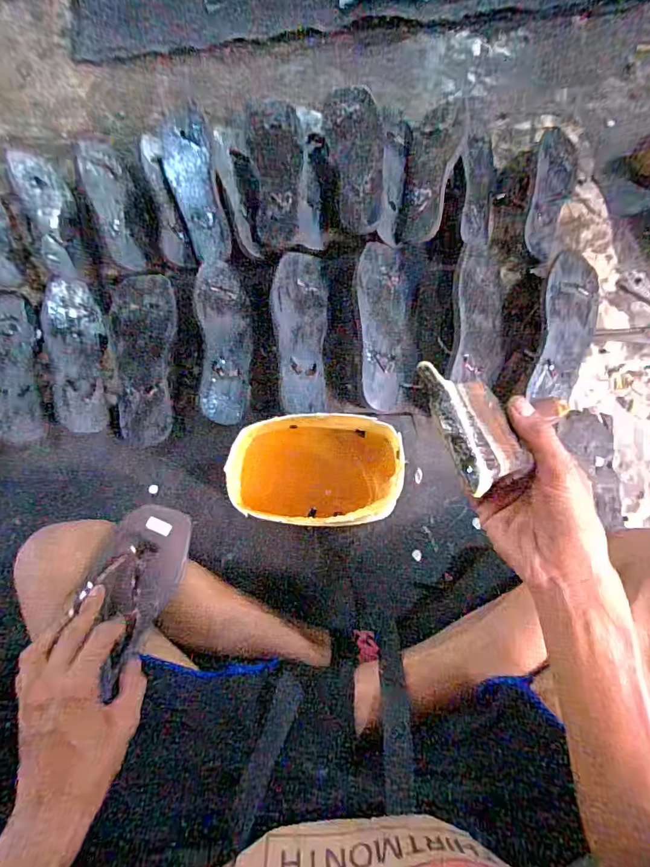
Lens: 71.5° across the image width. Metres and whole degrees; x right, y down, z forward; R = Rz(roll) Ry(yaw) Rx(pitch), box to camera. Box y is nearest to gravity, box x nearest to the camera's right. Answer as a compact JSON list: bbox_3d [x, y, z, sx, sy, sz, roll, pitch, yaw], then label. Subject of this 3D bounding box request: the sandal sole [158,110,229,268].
[{"bbox_3d":[-0.190,-0.361,0.672,0.074,0.034,0.228,-15,87,-4],"label":"sandal sole"}]

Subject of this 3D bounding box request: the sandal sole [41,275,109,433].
[{"bbox_3d":[-0.350,-0.118,0.632,0.071,0.015,0.239,-15,76,-2],"label":"sandal sole"}]

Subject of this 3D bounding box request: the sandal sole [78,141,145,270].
[{"bbox_3d":[-0.330,-0.363,0.700,0.057,0.018,0.255,-22,76,-3],"label":"sandal sole"}]

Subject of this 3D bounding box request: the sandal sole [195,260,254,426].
[{"bbox_3d":[-0.137,-0.131,0.628,0.074,0.014,0.235,0,78,-27],"label":"sandal sole"}]

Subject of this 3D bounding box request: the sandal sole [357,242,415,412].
[{"bbox_3d":[0.081,-0.151,0.628,0.078,0.022,0.242,4,77,-12],"label":"sandal sole"}]

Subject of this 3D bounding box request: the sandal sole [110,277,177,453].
[{"bbox_3d":[-0.253,-0.109,0.642,0.087,0.023,0.252,-8,76,0],"label":"sandal sole"}]

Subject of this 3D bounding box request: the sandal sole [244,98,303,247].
[{"bbox_3d":[-0.071,-0.384,0.670,0.077,0.014,0.220,-3,88,0],"label":"sandal sole"}]

